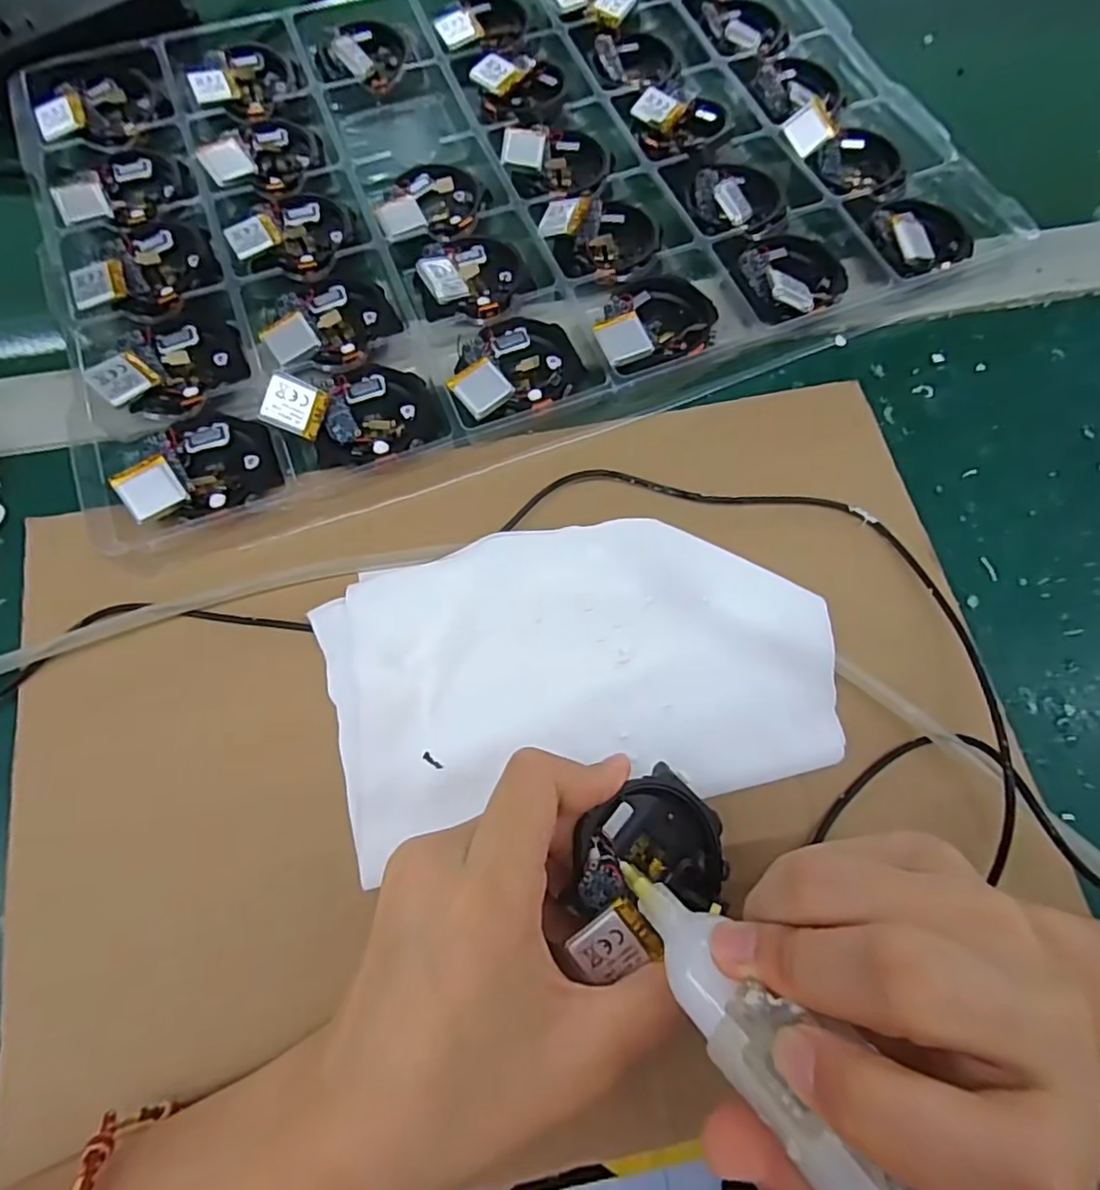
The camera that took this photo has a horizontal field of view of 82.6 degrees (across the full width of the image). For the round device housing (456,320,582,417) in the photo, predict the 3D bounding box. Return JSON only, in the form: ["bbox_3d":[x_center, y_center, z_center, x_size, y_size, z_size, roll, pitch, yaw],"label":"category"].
[{"bbox_3d":[-0.011,-0.105,0.281,0.049,0.010,0.048,0,72,-1],"label":"round device housing"}]

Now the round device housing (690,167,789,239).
[{"bbox_3d":[0.095,-0.200,0.312,0.043,0.011,0.052,-12,73,-5],"label":"round device housing"}]

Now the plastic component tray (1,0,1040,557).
[{"bbox_3d":[-0.024,-0.224,0.317,0.439,0.023,0.305,-20,73,-7],"label":"plastic component tray"}]

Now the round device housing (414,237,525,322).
[{"bbox_3d":[-0.037,-0.156,0.294,0.046,0.015,0.046,2,72,0],"label":"round device housing"}]

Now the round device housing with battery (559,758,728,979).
[{"bbox_3d":[0.029,0.084,0.195,0.055,0.021,0.045,-22,75,-7],"label":"round device housing with battery"}]

